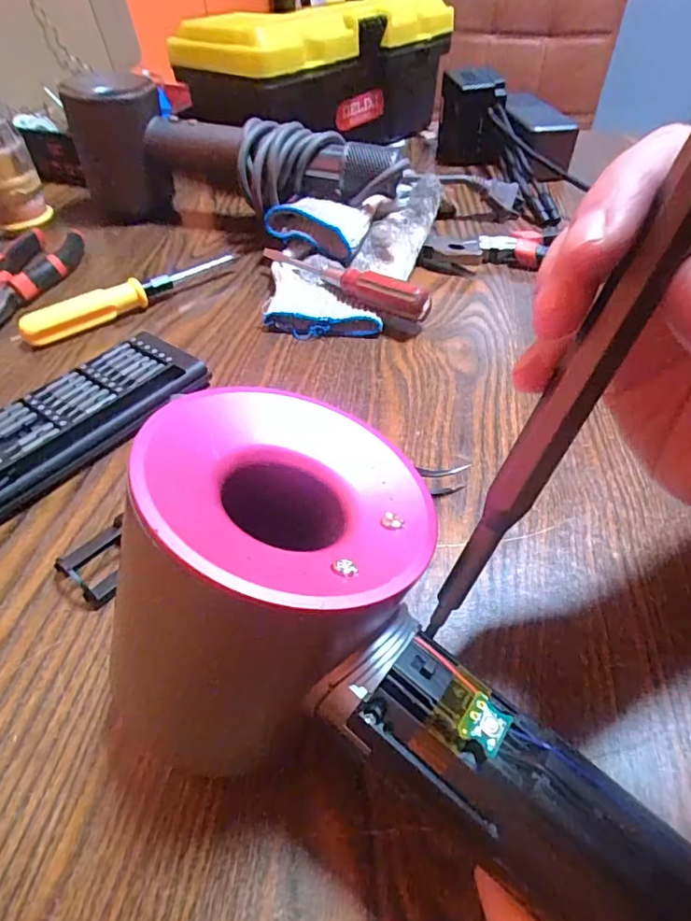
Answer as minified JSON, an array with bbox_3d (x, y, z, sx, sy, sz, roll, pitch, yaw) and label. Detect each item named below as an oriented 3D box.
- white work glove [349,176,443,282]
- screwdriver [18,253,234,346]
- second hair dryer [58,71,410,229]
[{"bbox_3d":[0.043,-0.185,0.416,0.046,0.023,0.113,23,75,18],"label":"white work glove"},{"bbox_3d":[-0.146,-0.118,0.373,0.159,0.018,0.016,-34,55,-28],"label":"screwdriver"},{"bbox_3d":[-0.092,-0.256,0.454,0.274,0.104,0.103,11,47,11],"label":"second hair dryer"}]

